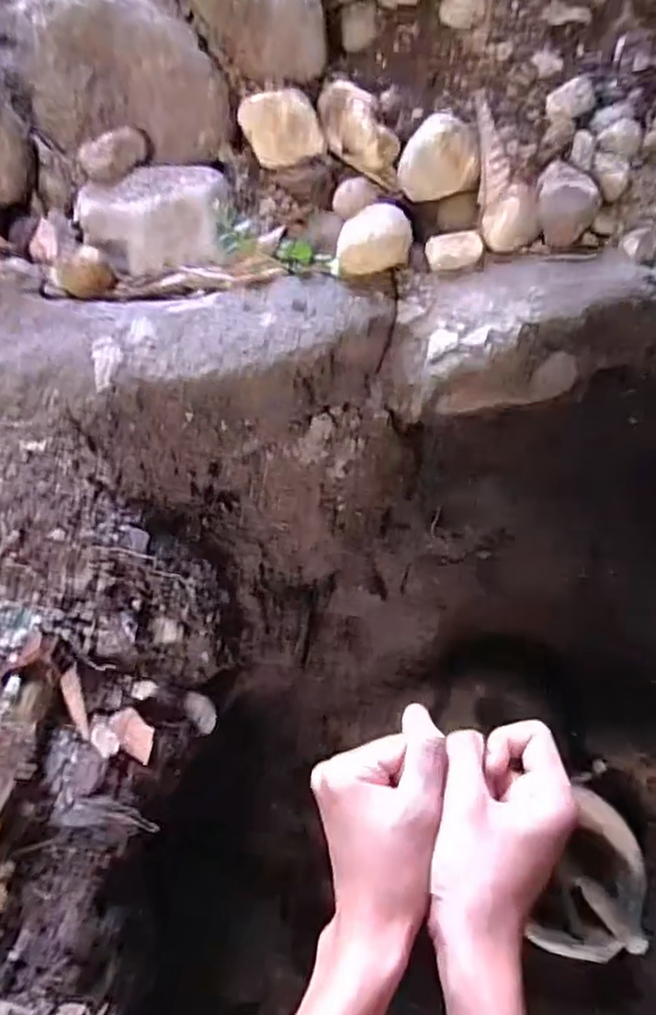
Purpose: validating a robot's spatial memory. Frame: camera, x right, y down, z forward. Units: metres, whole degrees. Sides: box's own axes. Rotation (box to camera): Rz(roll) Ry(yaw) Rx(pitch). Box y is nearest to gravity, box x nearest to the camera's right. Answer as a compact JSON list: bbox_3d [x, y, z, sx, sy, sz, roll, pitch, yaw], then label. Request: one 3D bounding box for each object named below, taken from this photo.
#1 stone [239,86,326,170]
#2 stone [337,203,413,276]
[{"bbox_3d":[-0.048,-0.393,0.677,0.078,0.050,0.061,-11,57,-6],"label":"stone"},{"bbox_3d":[0.045,-0.258,0.645,0.073,0.052,0.056,0,56,1],"label":"stone"}]

